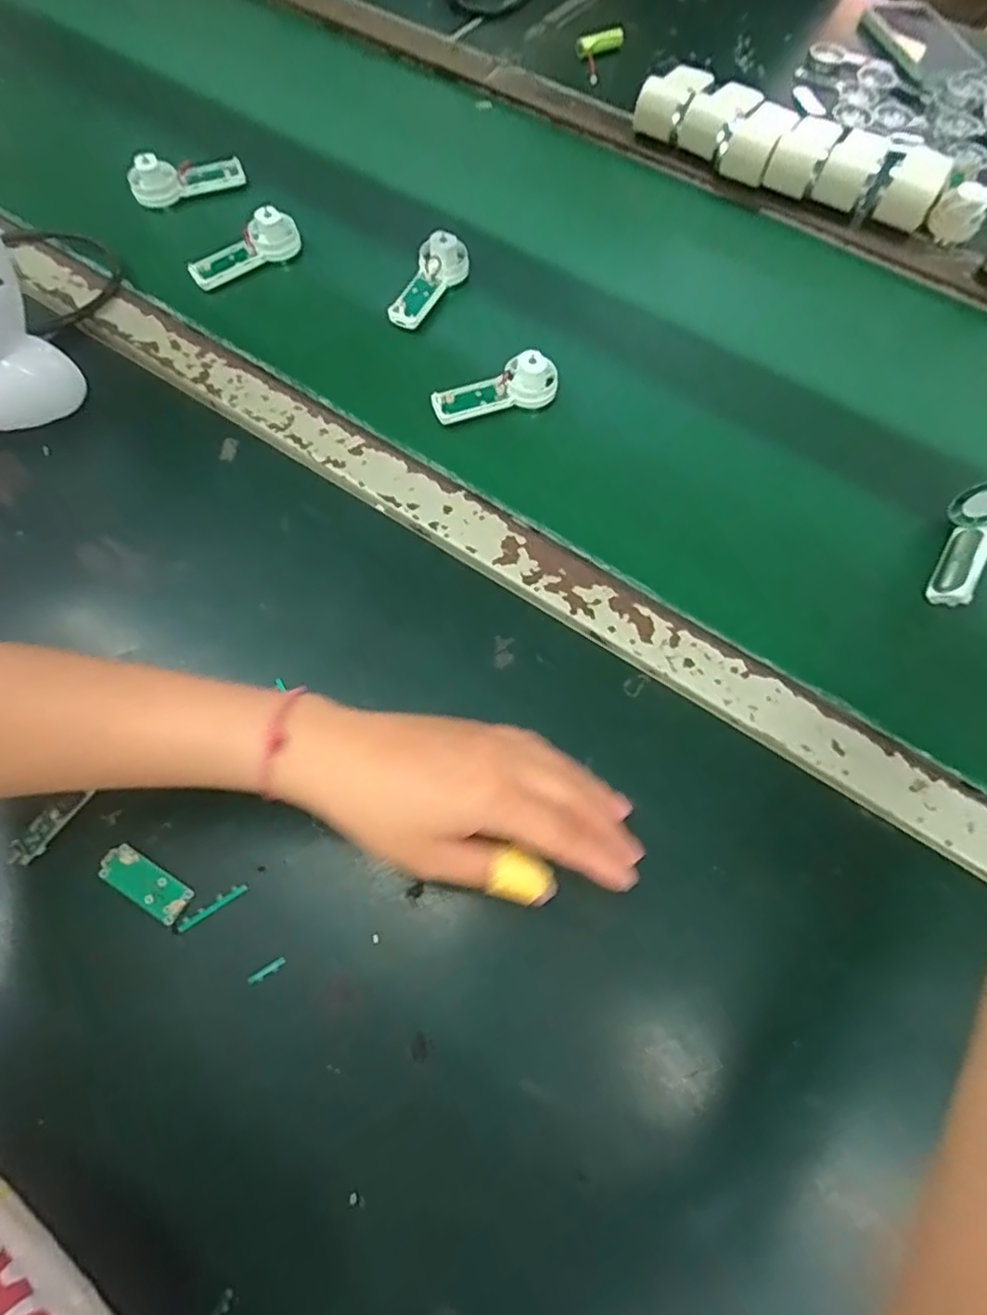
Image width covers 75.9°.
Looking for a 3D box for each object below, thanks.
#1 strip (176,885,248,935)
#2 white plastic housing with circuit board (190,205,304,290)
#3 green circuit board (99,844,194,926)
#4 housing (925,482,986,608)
[{"bbox_3d":[-0.146,0.129,0.328,0.037,0.004,0.006,-32,71,-13],"label":"strip"},{"bbox_3d":[-0.202,-0.333,0.512,0.092,0.031,0.020,-31,71,-12],"label":"white plastic housing with circuit board"},{"bbox_3d":[-0.182,0.118,0.330,0.049,0.007,0.020,30,71,11],"label":"green circuit board"},{"bbox_3d":[0.313,-0.076,0.410,0.034,0.030,0.089,30,71,11],"label":"housing"}]

